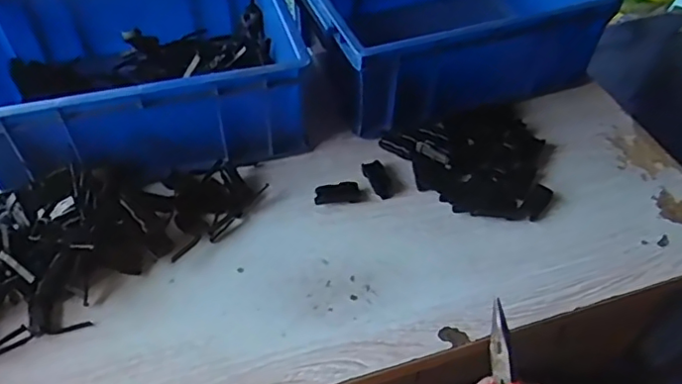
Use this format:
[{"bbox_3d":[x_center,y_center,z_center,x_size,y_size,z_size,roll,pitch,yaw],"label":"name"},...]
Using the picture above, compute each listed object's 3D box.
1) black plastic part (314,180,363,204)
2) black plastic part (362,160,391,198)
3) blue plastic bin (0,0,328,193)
[{"bbox_3d":[-0.002,0.001,0.634,0.050,0.011,0.024,-2,48,-4],"label":"black plastic part"},{"bbox_3d":[0.042,-0.014,0.649,0.024,0.009,0.048,-14,50,-15],"label":"black plastic part"},{"bbox_3d":[-0.227,-0.142,0.679,0.340,0.131,0.267,-15,50,-16],"label":"blue plastic bin"}]

